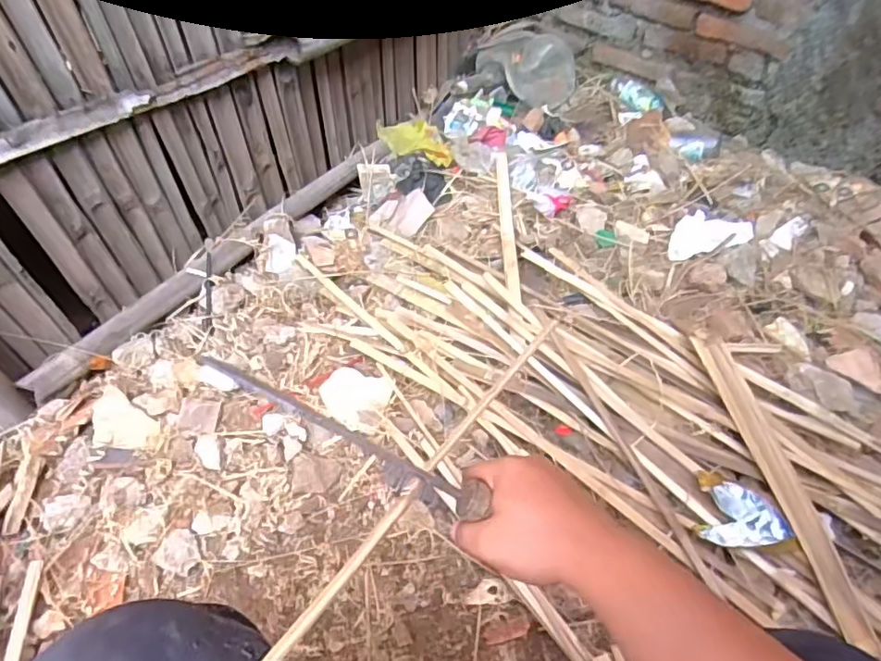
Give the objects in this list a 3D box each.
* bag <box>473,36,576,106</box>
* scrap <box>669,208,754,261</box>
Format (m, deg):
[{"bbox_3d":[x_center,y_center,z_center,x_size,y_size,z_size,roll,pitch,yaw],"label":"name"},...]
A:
[{"bbox_3d":[0.215,-0.652,1.432,0.250,0.085,0.202,8,52,2],"label":"bag"},{"bbox_3d":[0.527,-0.196,1.141,0.183,0.025,0.096,-12,54,-13],"label":"scrap"}]

